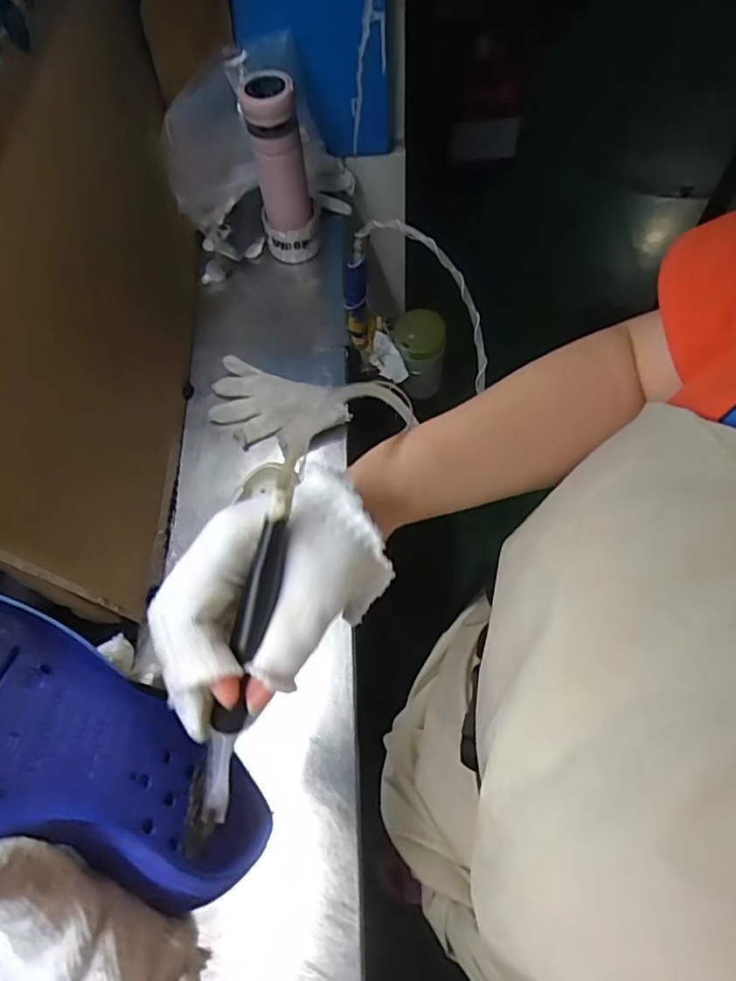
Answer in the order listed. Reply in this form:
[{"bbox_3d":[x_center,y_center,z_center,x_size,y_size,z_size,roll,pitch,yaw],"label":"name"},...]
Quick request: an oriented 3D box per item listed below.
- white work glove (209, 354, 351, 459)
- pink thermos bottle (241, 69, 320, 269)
[{"bbox_3d":[-0.120,-0.102,0.736,0.184,0.029,0.105,15,64,11],"label":"white work glove"},{"bbox_3d":[-0.117,-0.422,0.787,0.075,0.241,0.082,-14,62,-4],"label":"pink thermos bottle"}]

